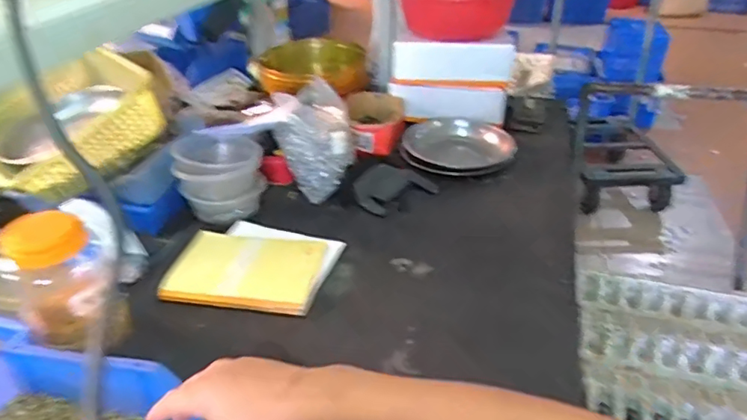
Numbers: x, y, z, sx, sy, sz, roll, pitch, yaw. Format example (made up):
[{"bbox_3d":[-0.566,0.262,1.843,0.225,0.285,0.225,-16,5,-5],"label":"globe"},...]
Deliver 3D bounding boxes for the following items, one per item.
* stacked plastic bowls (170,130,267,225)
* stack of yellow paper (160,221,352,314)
[{"bbox_3d":[-0.249,-0.057,0.885,0.127,0.116,0.115,-1,33,-1],"label":"stacked plastic bowls"},{"bbox_3d":[-0.178,0.085,0.787,0.227,0.022,0.171,9,34,14],"label":"stack of yellow paper"}]

